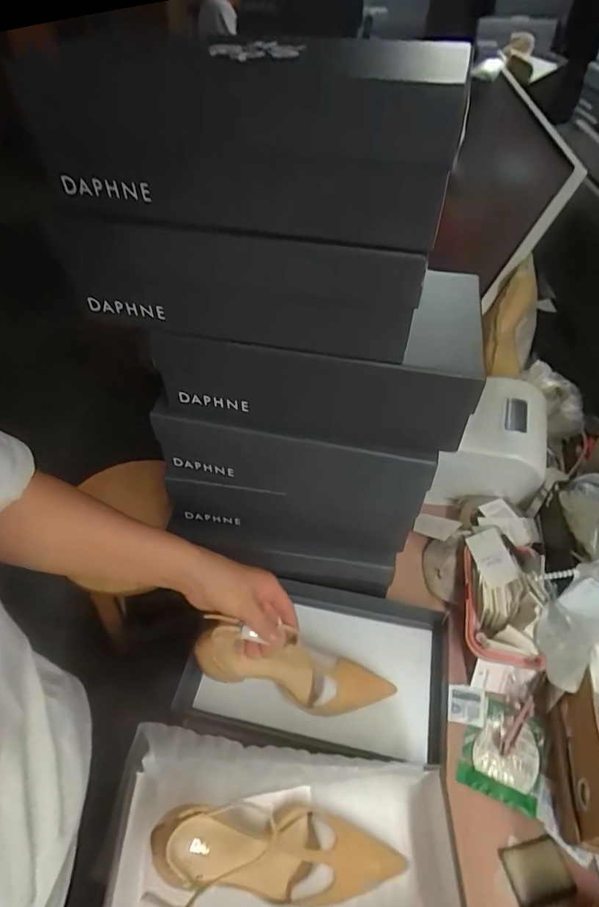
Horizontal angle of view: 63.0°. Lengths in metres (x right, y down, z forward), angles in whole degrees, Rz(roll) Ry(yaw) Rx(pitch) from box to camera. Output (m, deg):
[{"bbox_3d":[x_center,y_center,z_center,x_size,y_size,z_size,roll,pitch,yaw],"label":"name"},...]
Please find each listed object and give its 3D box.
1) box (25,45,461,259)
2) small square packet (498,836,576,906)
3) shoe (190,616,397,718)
[{"bbox_3d":[-0.035,-0.245,0.369,0.295,0.104,0.143,11,49,11],"label":"box"},{"bbox_3d":[0.234,0.412,0.480,0.059,0.005,0.048,-10,48,-8],"label":"small square packet"},{"bbox_3d":[-0.008,0.242,0.554,0.233,0.068,0.066,25,44,-20],"label":"shoe"}]

